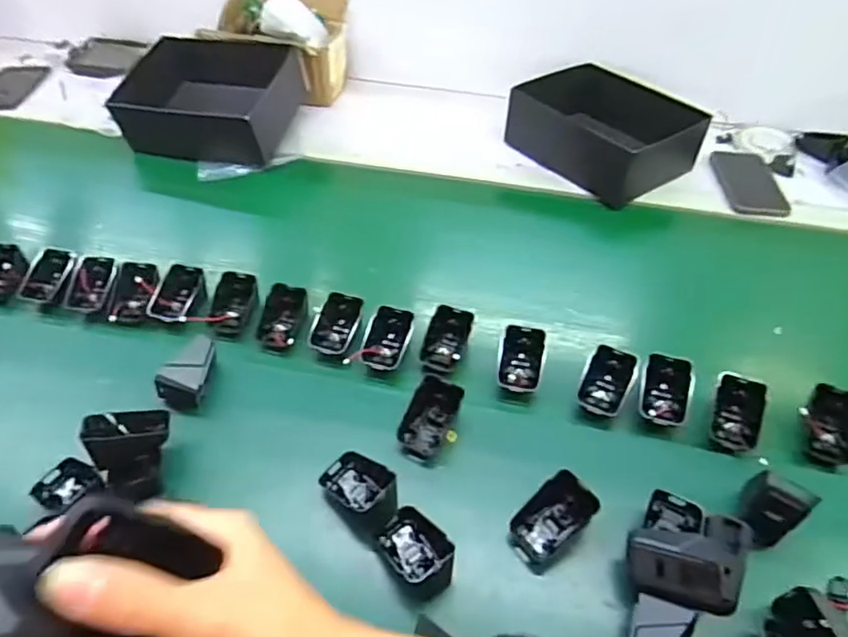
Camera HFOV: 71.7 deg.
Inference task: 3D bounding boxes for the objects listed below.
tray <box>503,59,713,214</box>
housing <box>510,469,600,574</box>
[{"bbox_3d":[0.257,-0.280,0.879,0.185,0.101,0.264,-27,52,-25],"label":"tray"},{"bbox_3d":[0.102,0.163,0.477,0.064,0.048,0.042,-28,53,-25],"label":"housing"}]

